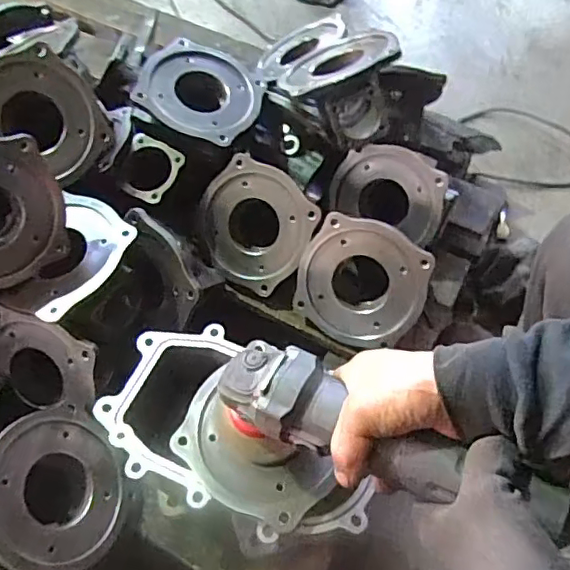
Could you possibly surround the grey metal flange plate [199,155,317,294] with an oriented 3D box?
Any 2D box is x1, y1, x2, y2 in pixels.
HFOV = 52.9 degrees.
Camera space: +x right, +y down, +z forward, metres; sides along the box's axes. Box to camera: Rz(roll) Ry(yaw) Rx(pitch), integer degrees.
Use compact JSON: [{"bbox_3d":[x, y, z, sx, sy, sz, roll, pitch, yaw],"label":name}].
[{"bbox_3d":[-0.043,-0.080,0.769,0.152,0.014,0.155,3,100,16],"label":"grey metal flange plate"}]

